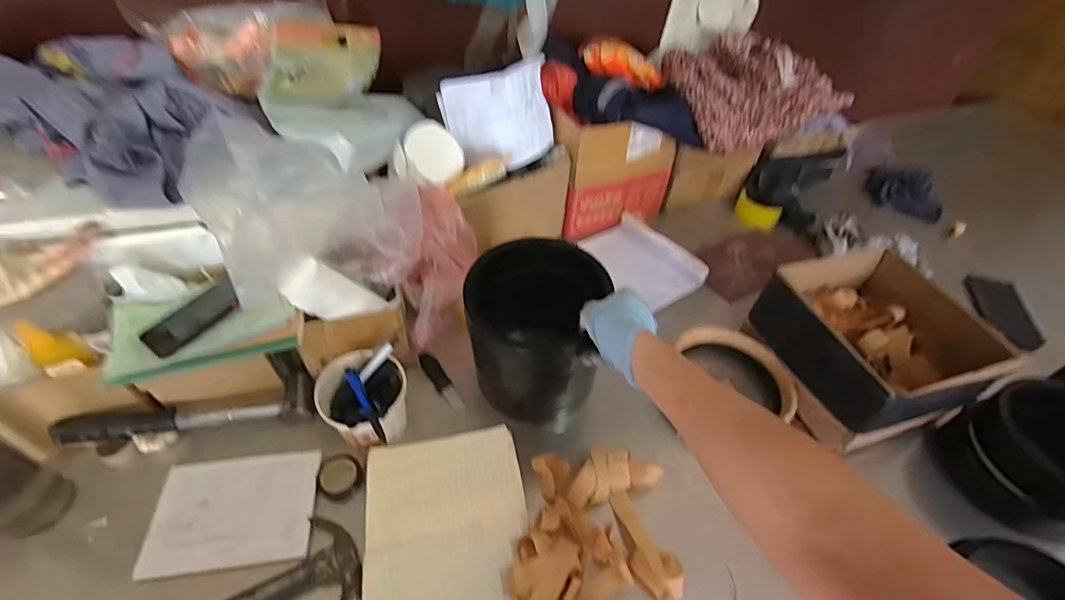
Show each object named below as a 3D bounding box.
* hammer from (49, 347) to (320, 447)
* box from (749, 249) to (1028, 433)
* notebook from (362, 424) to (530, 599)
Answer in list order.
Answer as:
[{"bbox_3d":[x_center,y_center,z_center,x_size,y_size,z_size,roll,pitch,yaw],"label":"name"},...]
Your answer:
[{"bbox_3d":[-0.445,0.145,0.626,0.279,0.075,0.073,-14,50,-15],"label":"hammer"},{"bbox_3d":[0.503,0.054,0.703,0.236,0.109,0.252,-16,51,-16],"label":"box"},{"bbox_3d":[-0.103,0.279,0.578,0.191,0.019,0.241,-8,49,-10],"label":"notebook"}]

